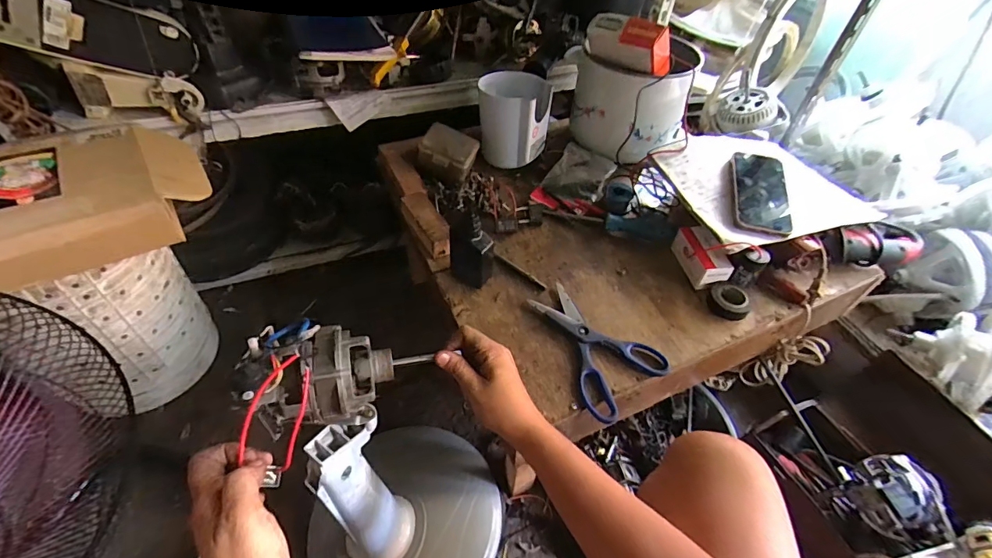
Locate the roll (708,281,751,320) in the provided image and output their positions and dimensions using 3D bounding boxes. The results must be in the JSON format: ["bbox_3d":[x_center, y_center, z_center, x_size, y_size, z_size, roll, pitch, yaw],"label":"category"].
[{"bbox_3d":[0.330,0.032,0.617,0.047,0.027,0.056,-32,58,-29],"label":"roll"}]

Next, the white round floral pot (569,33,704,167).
[{"bbox_3d":[0.263,-0.329,0.800,0.171,0.159,0.235,-28,55,-27],"label":"white round floral pot"}]

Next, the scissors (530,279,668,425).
[{"bbox_3d":[0.114,0.083,0.567,0.122,0.014,0.186,-29,56,-27],"label":"scissors"}]

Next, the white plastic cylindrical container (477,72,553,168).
[{"bbox_3d":[0.031,-0.283,0.784,0.127,0.126,0.097,8,48,2],"label":"white plastic cylindrical container"}]

